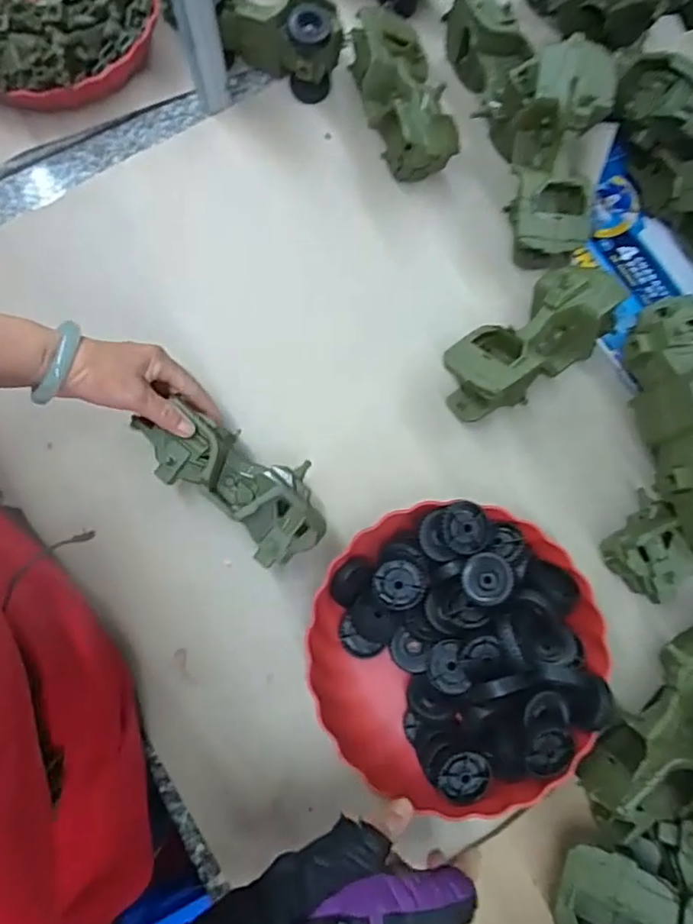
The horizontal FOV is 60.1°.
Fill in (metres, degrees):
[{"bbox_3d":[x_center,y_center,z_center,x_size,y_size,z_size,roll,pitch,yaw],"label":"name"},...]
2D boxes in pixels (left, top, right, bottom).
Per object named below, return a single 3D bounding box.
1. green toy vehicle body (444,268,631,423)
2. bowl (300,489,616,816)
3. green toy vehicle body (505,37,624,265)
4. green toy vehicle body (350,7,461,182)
[{"bbox_3d":[0.168,-0.109,0.563,0.179,0.083,0.083,-37,80,-9],"label":"green toy vehicle body"},{"bbox_3d":[0.092,0.159,0.500,0.239,0.069,0.236,0,77,-1],"label":"bowl"},{"bbox_3d":[0.199,-0.286,0.570,0.082,0.082,0.191,0,106,-1],"label":"green toy vehicle body"},{"bbox_3d":[0.058,-0.382,0.627,0.080,0.067,0.186,-15,78,-5],"label":"green toy vehicle body"}]

